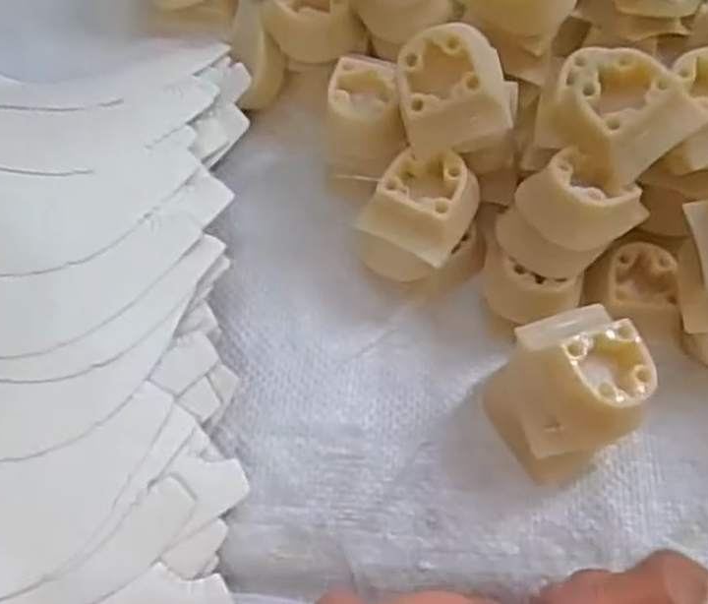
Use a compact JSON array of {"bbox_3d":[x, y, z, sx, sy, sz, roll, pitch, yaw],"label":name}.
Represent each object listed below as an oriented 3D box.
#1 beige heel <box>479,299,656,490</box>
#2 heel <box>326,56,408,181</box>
[{"bbox_3d":[0.078,0.031,0.261,0.045,0.049,0.046,-27,65,-16],"label":"beige heel"},{"bbox_3d":[0.004,-0.074,0.315,0.031,0.047,0.041,1,61,-2],"label":"heel"}]

